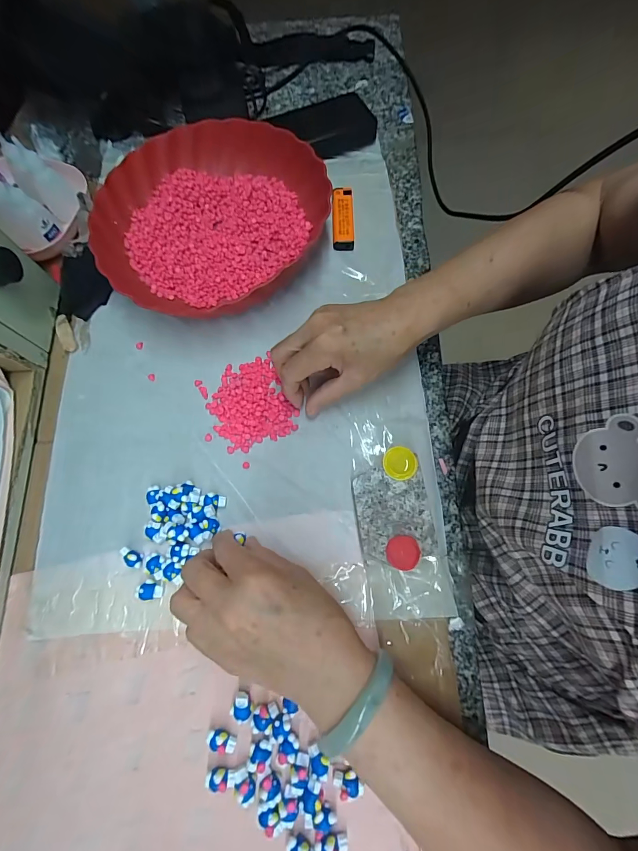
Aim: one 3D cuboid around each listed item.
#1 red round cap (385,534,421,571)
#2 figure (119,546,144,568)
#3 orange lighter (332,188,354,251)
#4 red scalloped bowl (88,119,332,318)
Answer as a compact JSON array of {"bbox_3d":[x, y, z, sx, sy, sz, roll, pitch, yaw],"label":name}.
[{"bbox_3d":[0.067,0.101,0.284,0.026,0.005,0.026,-1,72,2],"label":"red round cap"},{"bbox_3d":[-0.160,0.112,0.304,0.018,0.012,0.013,20,74,8],"label":"figure"},{"bbox_3d":[0.026,-0.230,0.396,0.023,0.011,0.083,-1,72,2],"label":"orange lighter"},{"bbox_3d":[-0.110,-0.217,0.380,0.237,0.045,0.231,-10,72,-1],"label":"red scalloped bowl"}]

